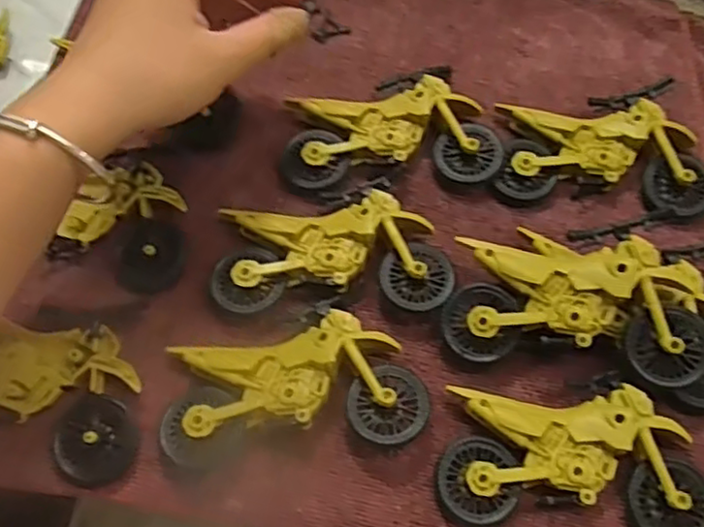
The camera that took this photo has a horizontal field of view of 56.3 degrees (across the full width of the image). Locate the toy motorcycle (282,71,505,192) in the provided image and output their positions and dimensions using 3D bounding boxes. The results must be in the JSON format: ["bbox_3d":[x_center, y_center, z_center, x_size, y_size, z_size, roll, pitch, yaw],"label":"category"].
[{"bbox_3d":[0.020,-0.075,0.358,0.111,0.020,0.069,-5,67,-3],"label":"toy motorcycle"}]

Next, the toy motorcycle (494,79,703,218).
[{"bbox_3d":[0.136,-0.065,0.357,0.109,0.021,0.072,7,67,2],"label":"toy motorcycle"}]

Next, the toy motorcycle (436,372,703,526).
[{"bbox_3d":[0.099,0.084,0.293,0.113,0.021,0.065,6,67,2],"label":"toy motorcycle"}]

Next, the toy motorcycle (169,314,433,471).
[{"bbox_3d":[-0.027,0.058,0.300,0.117,0.022,0.058,-10,67,-5],"label":"toy motorcycle"}]

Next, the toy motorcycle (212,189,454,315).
[{"bbox_3d":[-0.010,-0.006,0.328,0.111,0.020,0.058,0,67,-1],"label":"toy motorcycle"}]

